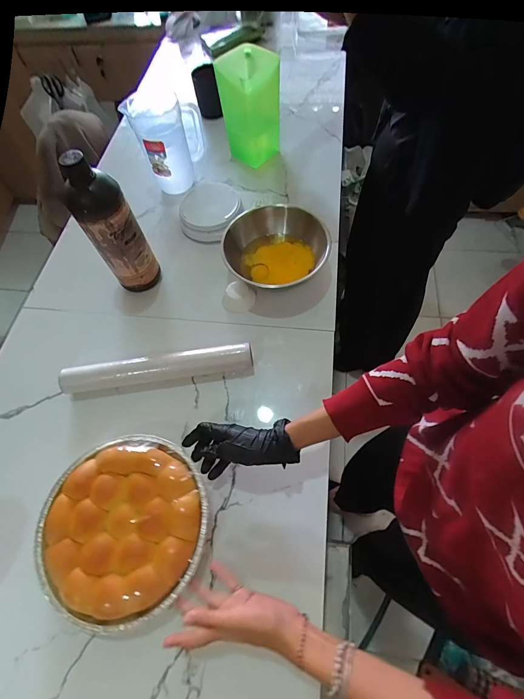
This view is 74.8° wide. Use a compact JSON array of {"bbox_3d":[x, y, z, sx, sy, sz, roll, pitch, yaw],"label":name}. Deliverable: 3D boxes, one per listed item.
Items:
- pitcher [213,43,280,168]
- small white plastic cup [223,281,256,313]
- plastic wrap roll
[{"bbox_3d":[-0.028,-0.559,0.796,0.127,0.214,0.142,-8,63,-1],"label":"pitcher"},{"bbox_3d":[-0.042,-0.096,0.636,0.051,0.032,0.053,-1,63,3],"label":"small white plastic cup"},{"bbox_3d":[-0.170,0.034,0.567,0.306,0.045,0.036,-8,63,-1],"label":"plastic wrap roll"}]

